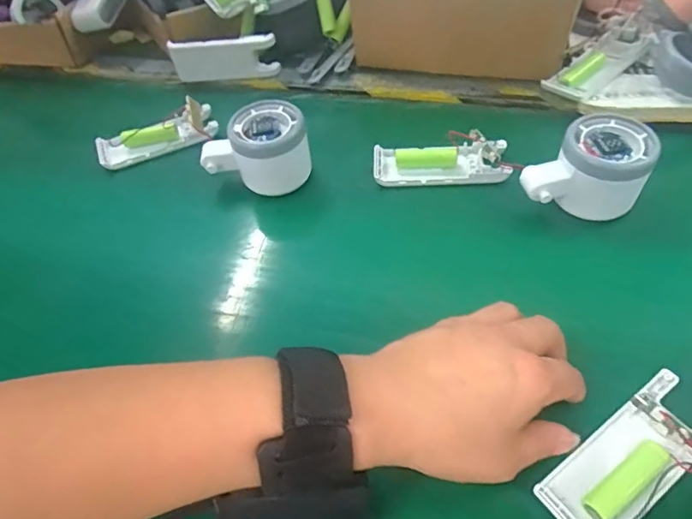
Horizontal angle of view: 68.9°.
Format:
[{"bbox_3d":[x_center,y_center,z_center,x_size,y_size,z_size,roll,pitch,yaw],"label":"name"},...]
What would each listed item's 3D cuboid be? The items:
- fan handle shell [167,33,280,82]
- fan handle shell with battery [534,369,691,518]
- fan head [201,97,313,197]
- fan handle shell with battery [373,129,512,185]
[{"bbox_3d":[-0.117,-0.194,0.489,0.101,0.036,0.016,0,51,6],"label":"fan handle shell"},{"bbox_3d":[0.144,0.101,0.253,0.102,0.015,0.039,-34,54,-18],"label":"fan handle shell with battery"},{"bbox_3d":[-0.069,-0.082,0.396,0.076,0.055,0.057,-26,53,-15],"label":"fan head"},{"bbox_3d":[0.073,-0.081,0.394,0.101,0.022,0.037,0,51,5],"label":"fan handle shell with battery"}]

